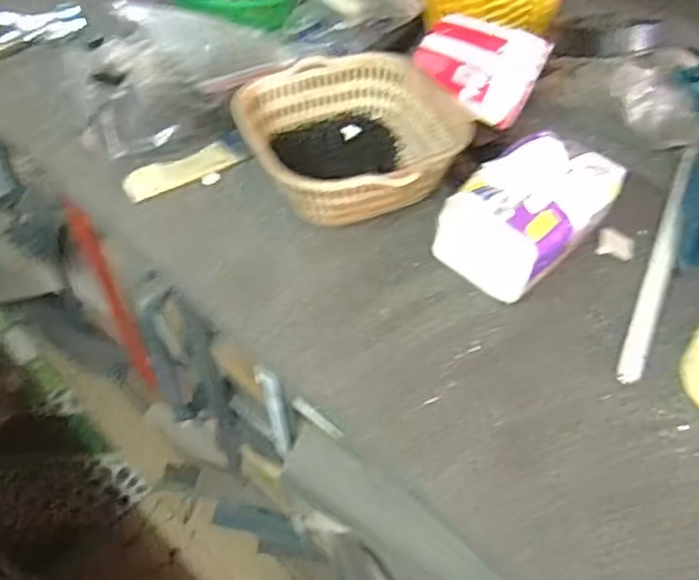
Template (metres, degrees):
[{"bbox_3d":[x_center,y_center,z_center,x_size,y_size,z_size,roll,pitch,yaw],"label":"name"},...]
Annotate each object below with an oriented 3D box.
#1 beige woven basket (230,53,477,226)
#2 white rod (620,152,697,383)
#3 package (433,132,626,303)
[{"bbox_3d":[0.008,-0.142,0.679,0.207,0.086,0.212,-20,52,-17],"label":"beige woven basket"},{"bbox_3d":[0.291,-0.035,0.632,0.020,0.014,0.314,21,52,17],"label":"white rod"},{"bbox_3d":[0.161,-0.074,0.601,0.142,0.094,0.096,-35,58,-27],"label":"package"}]

